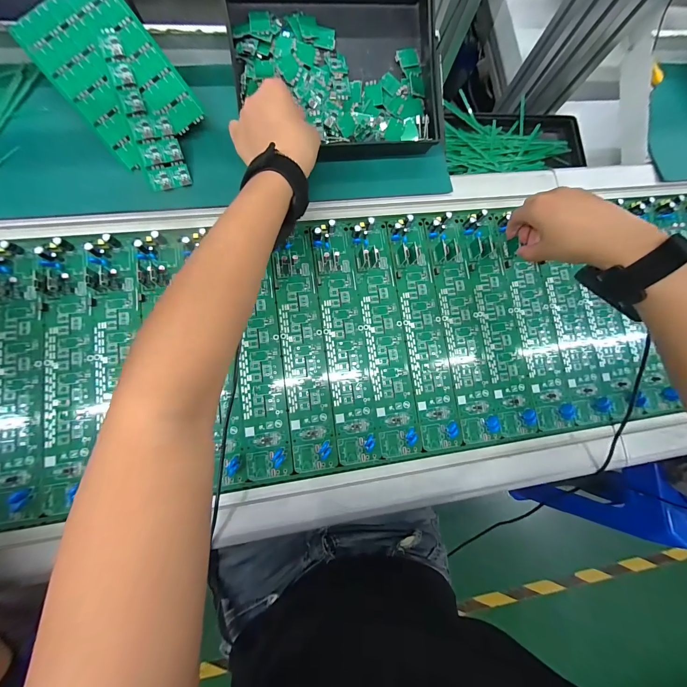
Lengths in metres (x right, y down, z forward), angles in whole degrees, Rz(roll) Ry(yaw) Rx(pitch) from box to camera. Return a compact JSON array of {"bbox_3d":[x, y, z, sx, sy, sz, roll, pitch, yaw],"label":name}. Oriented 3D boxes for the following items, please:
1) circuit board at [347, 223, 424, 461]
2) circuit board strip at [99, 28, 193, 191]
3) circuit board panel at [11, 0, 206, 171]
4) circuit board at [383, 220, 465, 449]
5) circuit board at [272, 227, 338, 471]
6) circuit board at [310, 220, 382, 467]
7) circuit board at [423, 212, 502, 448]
[{"bbox_3d":[0.050,-0.013,0.364,0.050,0.014,0.281,-7,84,-7],"label":"circuit board"},{"bbox_3d":[-0.220,-0.252,0.331,0.045,0.004,0.157,-23,99,-8],"label":"circuit board strip"},{"bbox_3d":[-0.244,-0.288,0.324,0.108,0.007,0.157,-39,103,-3],"label":"circuit board panel"},{"bbox_3d":[0.097,-0.019,0.367,0.048,0.012,0.282,-7,84,-7],"label":"circuit board"},{"bbox_3d":[-0.046,0.002,0.353,0.049,0.011,0.274,-7,84,-7],"label":"circuit board"},{"bbox_3d":[0.000,-0.006,0.356,0.047,0.016,0.279,-7,84,-7],"label":"circuit board"},{"bbox_3d":[0.145,-0.025,0.365,0.047,0.015,0.276,-7,84,-7],"label":"circuit board"}]

